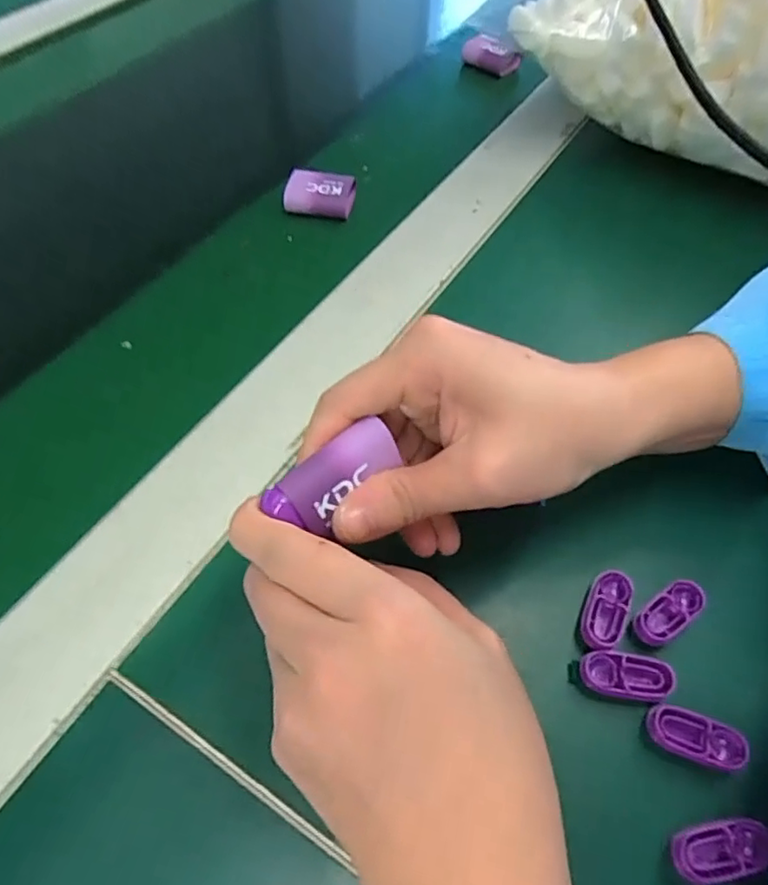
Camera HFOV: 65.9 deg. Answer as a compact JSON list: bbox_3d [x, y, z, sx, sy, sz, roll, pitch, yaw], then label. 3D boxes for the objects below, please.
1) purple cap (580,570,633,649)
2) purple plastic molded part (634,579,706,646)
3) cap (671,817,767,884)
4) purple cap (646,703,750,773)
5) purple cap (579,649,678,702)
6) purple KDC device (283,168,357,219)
[{"bbox_3d":[0.091,0.070,0.245,0.016,0.010,0.033,20,57,10],"label":"purple cap"},{"bbox_3d":[0.117,0.072,0.248,0.034,0.016,0.015,-29,62,-21],"label":"purple plastic molded part"},{"bbox_3d":[0.113,0.138,0.201,0.033,0.014,0.015,-9,57,-9],"label":"cap"},{"bbox_3d":[0.114,0.110,0.220,0.035,0.010,0.016,17,57,8],"label":"purple cap"},{"bbox_3d":[0.094,0.092,0.231,0.034,0.012,0.016,8,56,2],"label":"purple cap"},{"bbox_3d":[-0.043,-0.167,0.395,0.047,0.016,0.030,9,56,3],"label":"purple KDC device"}]

